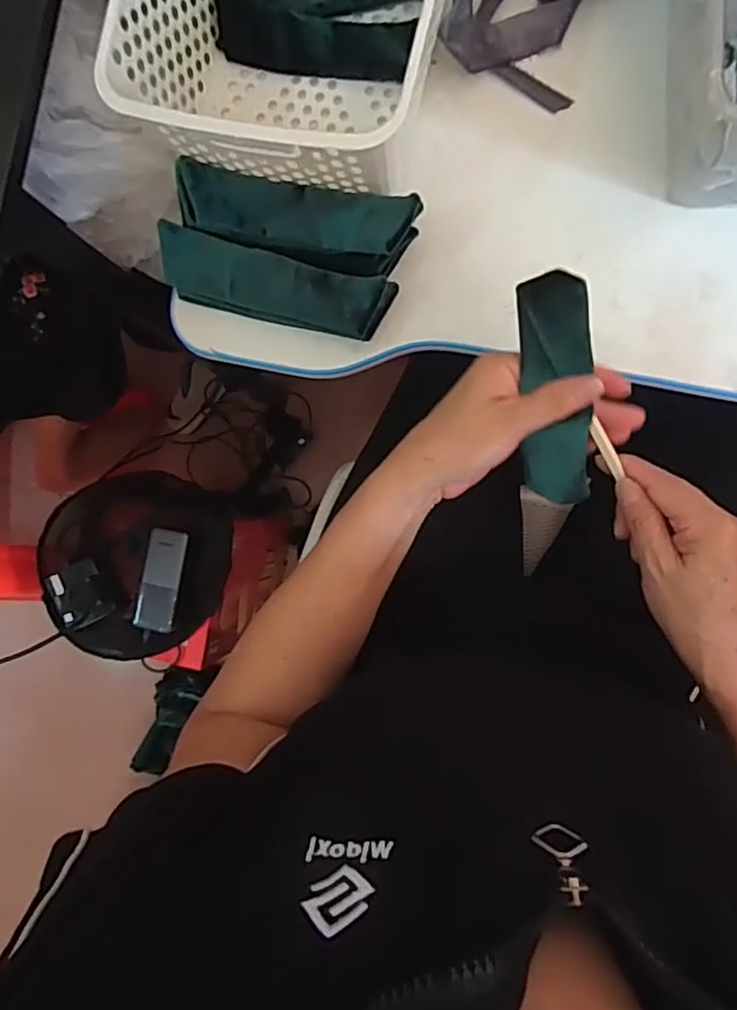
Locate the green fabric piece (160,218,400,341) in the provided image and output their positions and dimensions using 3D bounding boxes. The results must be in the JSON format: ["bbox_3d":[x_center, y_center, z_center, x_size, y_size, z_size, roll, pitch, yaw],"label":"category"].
[{"bbox_3d":[-0.075,-0.167,0.476,0.183,0.028,0.048,17,92,8],"label":"green fabric piece"}]

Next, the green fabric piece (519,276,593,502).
[{"bbox_3d":[0.117,-0.063,0.388,0.041,0.023,0.148,-7,119,8],"label":"green fabric piece"}]

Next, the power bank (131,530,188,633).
[{"bbox_3d":[-0.256,0.093,0.773,0.056,0.022,0.126,11,91,8],"label":"power bank"}]

